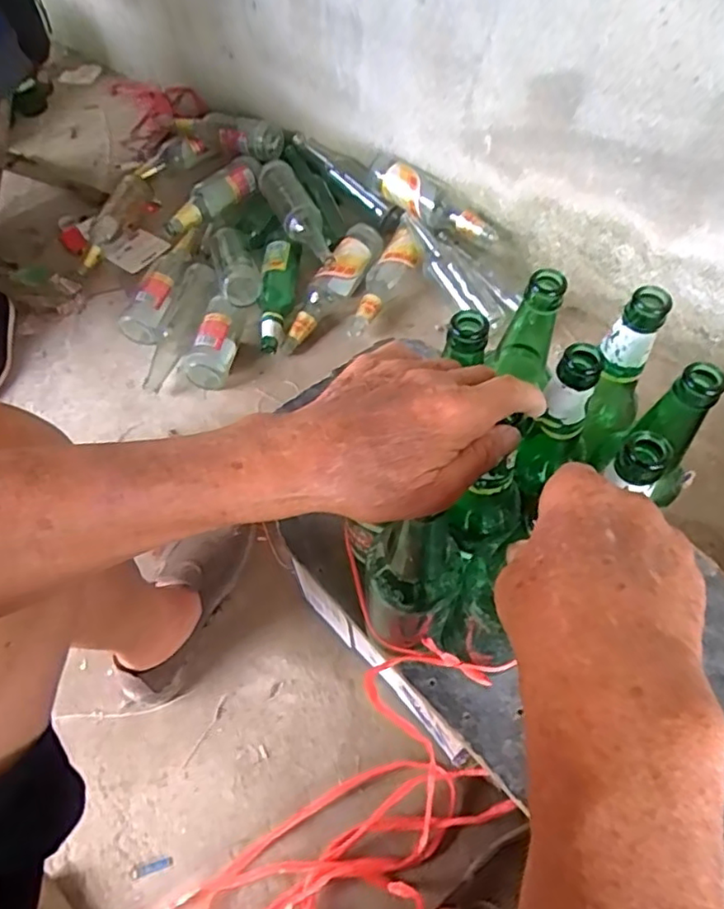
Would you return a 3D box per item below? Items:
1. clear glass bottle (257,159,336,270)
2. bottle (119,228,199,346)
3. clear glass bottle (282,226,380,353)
[{"bbox_3d":[-0.112,-0.423,1.085,0.072,0.065,0.263,-22,59,-10],"label":"clear glass bottle"},{"bbox_3d":[-0.366,-0.315,1.106,0.077,0.066,0.245,6,59,7],"label":"bottle"},{"bbox_3d":[-0.054,-0.293,1.063,0.061,0.078,0.272,32,82,21],"label":"clear glass bottle"}]

